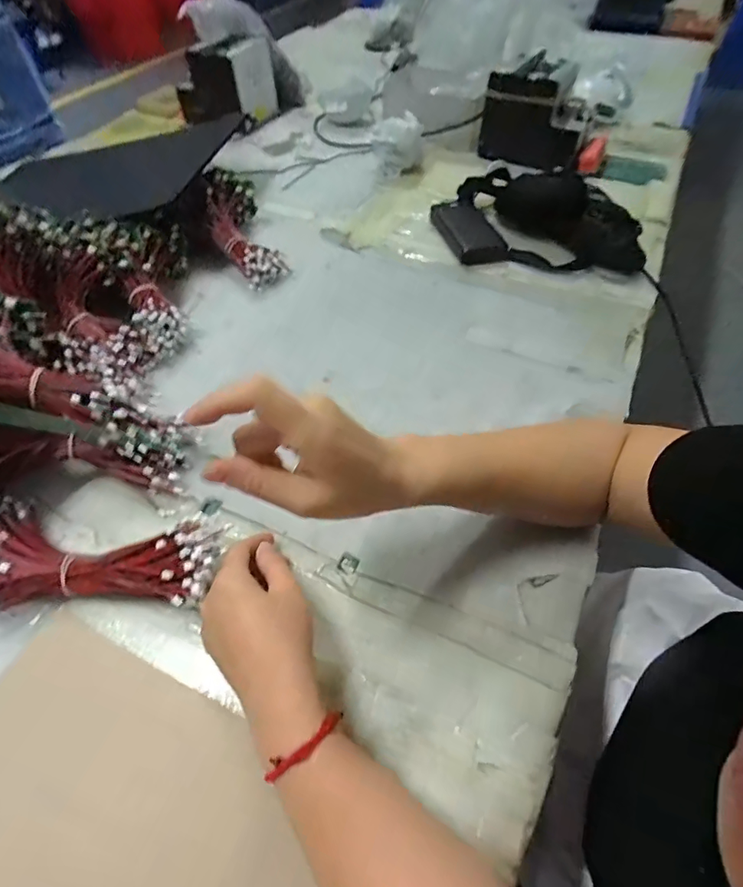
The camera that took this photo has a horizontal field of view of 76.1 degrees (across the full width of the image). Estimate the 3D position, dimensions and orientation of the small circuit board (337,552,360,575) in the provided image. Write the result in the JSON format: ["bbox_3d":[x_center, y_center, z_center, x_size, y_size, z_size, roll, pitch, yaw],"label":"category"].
[{"bbox_3d":[-0.021,0.108,0.425,0.018,0.006,0.019,20,56,16],"label":"small circuit board"}]

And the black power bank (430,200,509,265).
[{"bbox_3d":[0.149,-0.336,0.751,0.084,0.022,0.161,-18,54,-11],"label":"black power bank"}]

